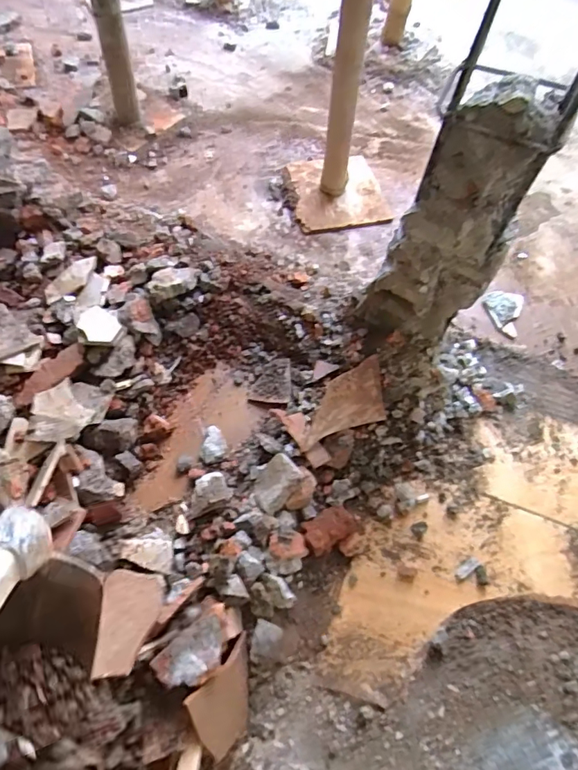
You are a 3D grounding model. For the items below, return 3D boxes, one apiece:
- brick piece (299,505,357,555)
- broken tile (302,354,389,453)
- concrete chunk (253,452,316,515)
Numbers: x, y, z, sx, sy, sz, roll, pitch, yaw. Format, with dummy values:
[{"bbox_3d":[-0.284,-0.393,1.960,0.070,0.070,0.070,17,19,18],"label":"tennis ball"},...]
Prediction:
[{"bbox_3d":[0.069,0.242,0.853,0.087,0.064,0.067,-25,66,-14],"label":"brick piece"},{"bbox_3d":[0.096,0.030,0.911,0.188,0.021,0.110,-19,87,-20],"label":"broken tile"},{"bbox_3d":[-0.014,0.174,0.856,0.097,0.051,0.089,1,63,-2],"label":"concrete chunk"}]

